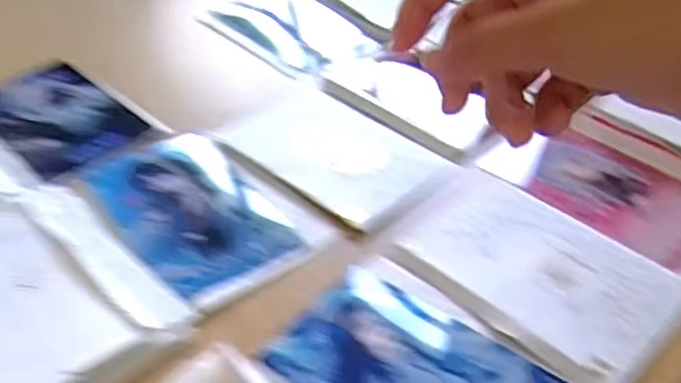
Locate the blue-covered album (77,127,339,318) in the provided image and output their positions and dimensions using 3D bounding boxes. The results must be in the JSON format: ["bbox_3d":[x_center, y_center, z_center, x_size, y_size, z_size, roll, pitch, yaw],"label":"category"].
[{"bbox_3d":[-0.111,0.009,0.528,0.120,0.004,0.189,-31,50,-33],"label":"blue-covered album"}]

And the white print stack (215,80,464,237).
[{"bbox_3d":[-0.013,-0.041,0.593,0.199,0.005,0.129,30,47,29],"label":"white print stack"}]

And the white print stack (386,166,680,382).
[{"bbox_3d":[0.137,0.051,0.489,0.131,0.012,0.198,-29,49,-31],"label":"white print stack"}]

